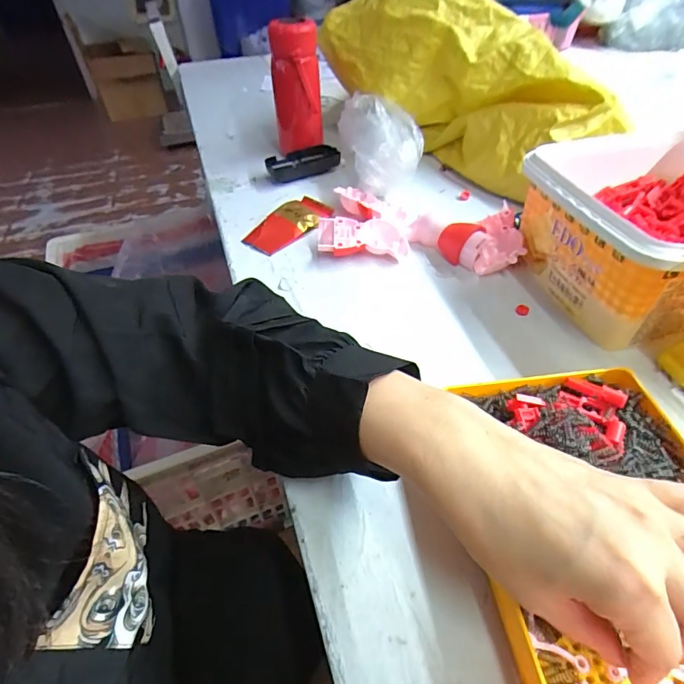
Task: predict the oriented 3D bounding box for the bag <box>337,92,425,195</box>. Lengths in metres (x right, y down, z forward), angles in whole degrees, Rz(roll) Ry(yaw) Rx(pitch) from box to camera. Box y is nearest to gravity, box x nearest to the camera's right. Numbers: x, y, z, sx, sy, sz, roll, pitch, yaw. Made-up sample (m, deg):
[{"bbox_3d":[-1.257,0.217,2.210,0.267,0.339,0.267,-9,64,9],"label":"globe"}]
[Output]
[{"bbox_3d":[0.056,-0.286,0.621,0.087,0.085,0.168,-9,45,-7],"label":"bag"}]

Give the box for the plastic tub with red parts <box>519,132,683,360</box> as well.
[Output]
[{"bbox_3d":[0.306,-0.102,0.430,0.217,0.116,0.203,-9,45,-7],"label":"plastic tub with red parts"}]

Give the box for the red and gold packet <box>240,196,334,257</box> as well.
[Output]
[{"bbox_3d":[-0.067,-0.152,0.561,0.059,0.019,0.117,30,53,28],"label":"red and gold packet"}]

